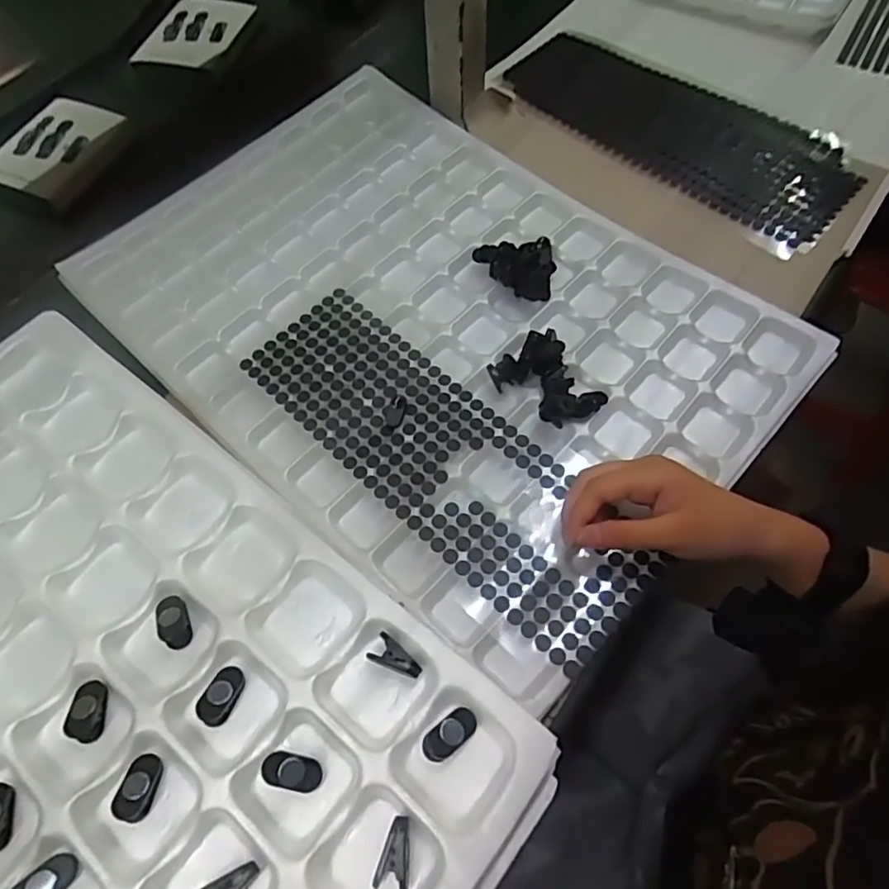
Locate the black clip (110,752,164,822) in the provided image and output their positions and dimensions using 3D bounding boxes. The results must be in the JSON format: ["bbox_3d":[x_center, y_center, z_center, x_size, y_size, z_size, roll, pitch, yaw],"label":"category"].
[{"bbox_3d":[-0.120,0.133,0.236,0.011,0.009,0.022,11,64,8],"label":"black clip"}]

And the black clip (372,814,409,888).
[{"bbox_3d":[-0.018,0.149,0.222,0.012,0.007,0.023,5,64,5],"label":"black clip"}]

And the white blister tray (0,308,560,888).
[{"bbox_3d":[-0.198,0.146,0.237,0.351,0.026,0.350,35,67,20],"label":"white blister tray"}]

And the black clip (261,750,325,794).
[{"bbox_3d":[-0.059,0.127,0.234,0.021,0.008,0.012,11,64,8],"label":"black clip"}]

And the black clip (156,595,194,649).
[{"bbox_3d":[-0.119,0.077,0.267,0.012,0.009,0.024,-27,65,-10],"label":"black clip"}]

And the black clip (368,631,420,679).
[{"bbox_3d":[-0.020,0.090,0.252,0.022,0.005,0.012,31,69,17],"label":"black clip"}]

